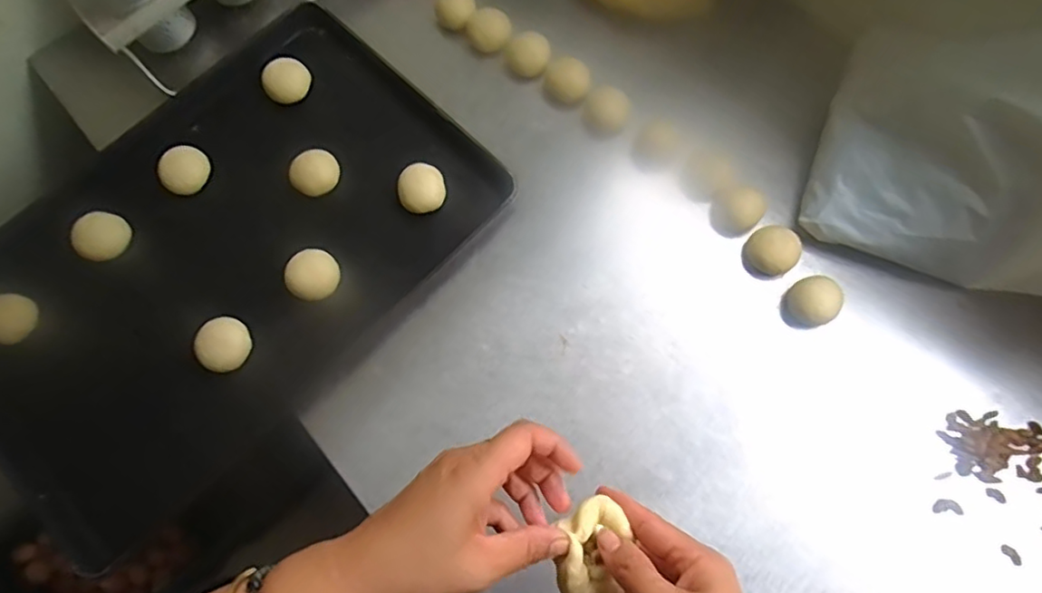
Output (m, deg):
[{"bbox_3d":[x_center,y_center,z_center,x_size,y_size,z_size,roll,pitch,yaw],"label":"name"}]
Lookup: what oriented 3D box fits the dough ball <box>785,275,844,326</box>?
[{"bbox_3d":[0.319,0.006,0.654,0.048,0.038,0.051,0,73,1],"label":"dough ball"}]

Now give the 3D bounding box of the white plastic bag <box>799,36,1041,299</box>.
[{"bbox_3d":[0.468,-0.126,0.551,0.313,0.291,0.158,26,76,10],"label":"white plastic bag"}]

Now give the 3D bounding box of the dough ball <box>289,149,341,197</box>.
[{"bbox_3d":[-0.247,-0.148,0.716,0.056,0.027,0.050,-37,76,-9],"label":"dough ball"}]

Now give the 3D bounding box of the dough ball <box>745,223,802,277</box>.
[{"bbox_3d":[0.287,-0.054,0.676,0.052,0.038,0.047,14,74,5],"label":"dough ball"}]

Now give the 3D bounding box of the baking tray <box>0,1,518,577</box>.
[{"bbox_3d":[-0.332,-0.072,0.690,0.557,0.033,0.421,-43,77,-11],"label":"baking tray"}]

